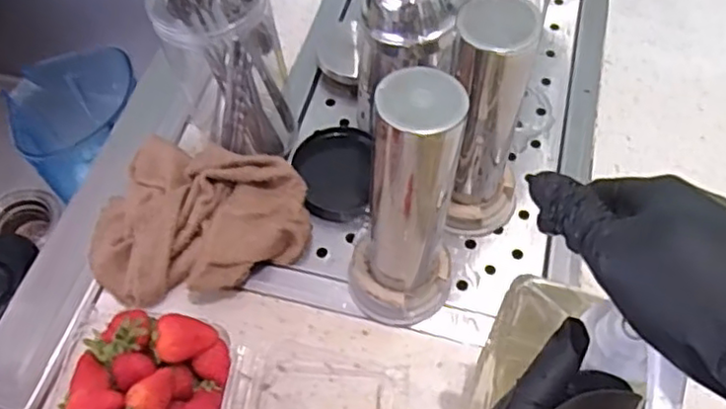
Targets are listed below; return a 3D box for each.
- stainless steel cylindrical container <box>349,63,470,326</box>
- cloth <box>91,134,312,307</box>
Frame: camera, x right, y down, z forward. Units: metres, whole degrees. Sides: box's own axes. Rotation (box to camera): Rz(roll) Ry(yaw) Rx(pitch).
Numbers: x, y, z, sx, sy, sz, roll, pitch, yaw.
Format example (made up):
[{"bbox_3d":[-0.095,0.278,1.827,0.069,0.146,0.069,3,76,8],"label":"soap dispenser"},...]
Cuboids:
[{"bbox_3d":[0.029,0.006,0.458,0.073,0.207,0.078,-1,58,1],"label":"stainless steel cylindrical container"},{"bbox_3d":[-0.134,0.013,0.554,0.172,0.042,0.151,11,59,9],"label":"cloth"}]

